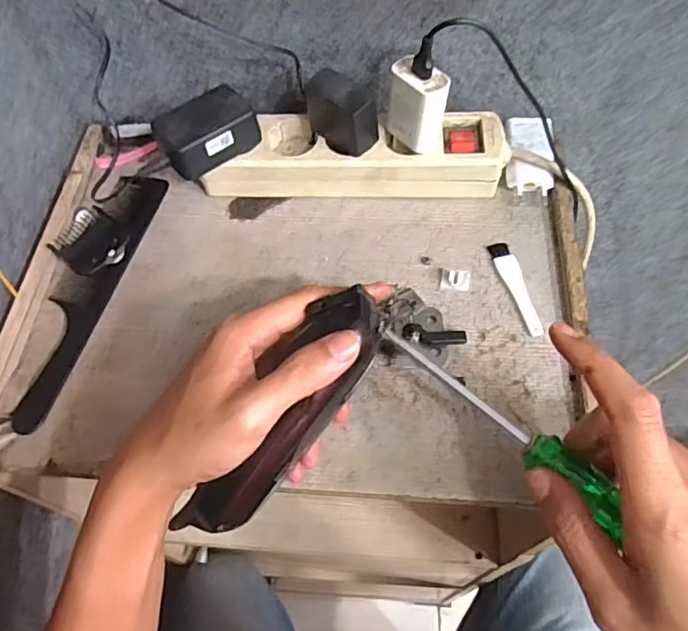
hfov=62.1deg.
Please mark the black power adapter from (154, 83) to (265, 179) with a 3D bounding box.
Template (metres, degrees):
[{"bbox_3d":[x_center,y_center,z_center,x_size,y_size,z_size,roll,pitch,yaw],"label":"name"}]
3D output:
[{"bbox_3d":[-0.100,-0.134,0.416,0.067,0.032,0.043,-35,65,-16],"label":"black power adapter"}]

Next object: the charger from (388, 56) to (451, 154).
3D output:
[{"bbox_3d":[0.050,-0.146,0.400,0.024,0.053,0.038,-40,66,-18],"label":"charger"}]

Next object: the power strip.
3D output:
[{"bbox_3d":[0.010,-0.122,0.446,0.221,0.044,0.058,0,61,3],"label":"power strip"}]

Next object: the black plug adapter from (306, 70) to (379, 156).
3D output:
[{"bbox_3d":[-0.002,-0.146,0.416,0.050,0.052,0.026,38,69,21],"label":"black plug adapter"}]

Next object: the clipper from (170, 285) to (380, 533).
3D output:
[{"bbox_3d":[-0.034,0.058,0.322,0.041,0.038,0.162,32,87,19],"label":"clipper"}]

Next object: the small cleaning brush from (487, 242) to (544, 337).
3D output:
[{"bbox_3d":[0.123,-0.021,0.404,0.016,0.004,0.078,-15,61,-6],"label":"small cleaning brush"}]

